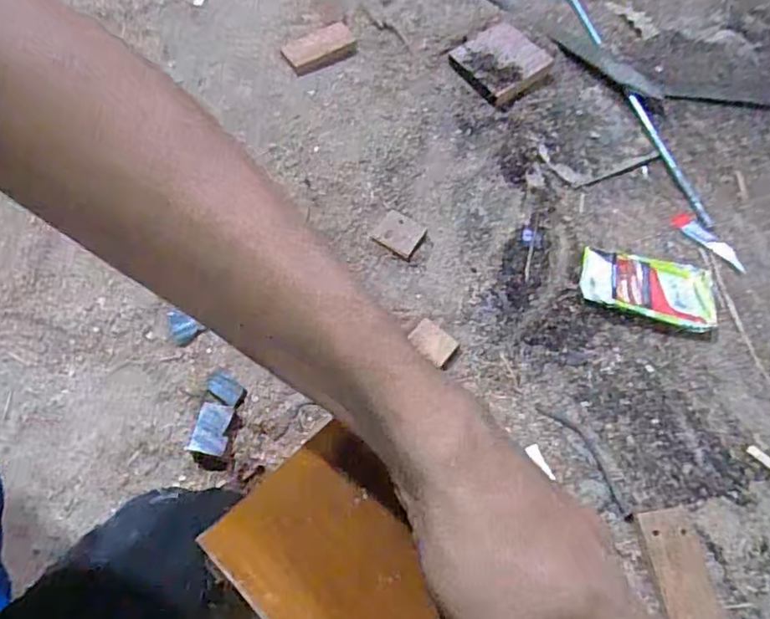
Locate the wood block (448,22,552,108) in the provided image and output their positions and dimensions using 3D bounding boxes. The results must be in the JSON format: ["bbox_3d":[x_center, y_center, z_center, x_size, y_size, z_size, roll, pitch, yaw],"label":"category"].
[{"bbox_3d":[0.122,-0.257,0.614,0.084,0.015,0.091,-40,71,-19],"label":"wood block"}]

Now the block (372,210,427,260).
[{"bbox_3d":[0.013,-0.066,0.525,0.038,0.007,0.039,28,66,11],"label":"block"}]

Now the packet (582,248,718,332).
[{"bbox_3d":[0.220,-0.018,0.495,0.109,0.017,0.062,11,64,4],"label":"packet"}]

